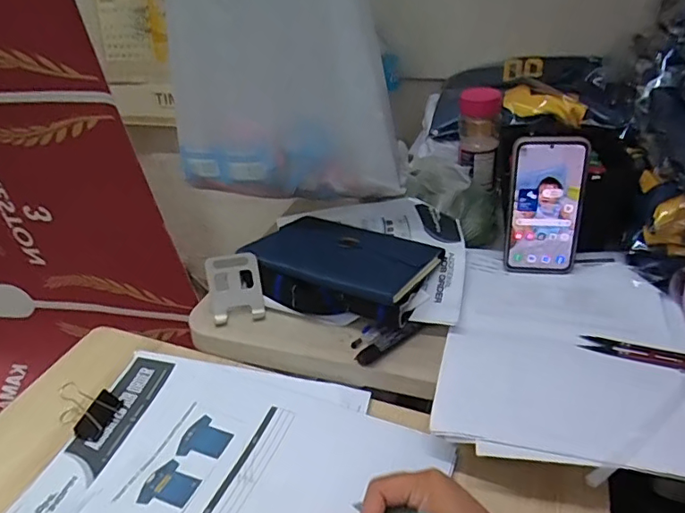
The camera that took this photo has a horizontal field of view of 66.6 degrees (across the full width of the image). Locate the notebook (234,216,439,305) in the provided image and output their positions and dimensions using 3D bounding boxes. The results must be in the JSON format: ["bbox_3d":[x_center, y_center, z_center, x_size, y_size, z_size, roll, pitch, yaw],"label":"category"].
[{"bbox_3d":[0.004,-0.005,0.649,0.211,0.017,0.163,16,26,24],"label":"notebook"}]

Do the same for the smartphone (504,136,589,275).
[{"bbox_3d":[0.242,-0.059,0.621,0.085,0.167,0.013,2,24,12],"label":"smartphone"}]

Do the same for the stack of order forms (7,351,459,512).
[{"bbox_3d":[-0.101,0.203,0.467,0.344,0.019,0.258,10,36,16],"label":"stack of order forms"}]

